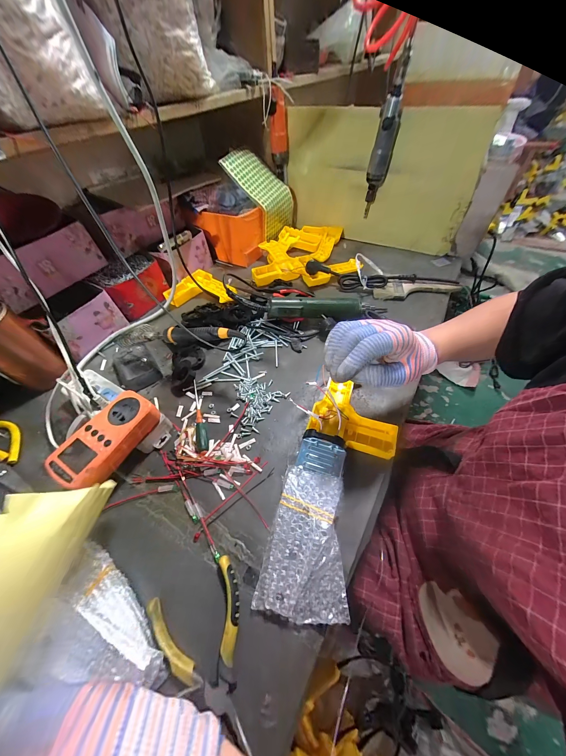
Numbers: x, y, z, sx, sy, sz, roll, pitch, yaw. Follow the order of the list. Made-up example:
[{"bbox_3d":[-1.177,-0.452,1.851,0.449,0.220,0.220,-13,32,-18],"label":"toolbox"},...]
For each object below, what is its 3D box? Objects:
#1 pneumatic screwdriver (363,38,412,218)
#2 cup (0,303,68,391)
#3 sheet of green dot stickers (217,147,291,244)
[{"bbox_3d":[0.222,-0.512,0.555,0.045,0.257,0.041,14,55,15],"label":"pneumatic screwdriver"},{"bbox_3d":[-0.447,-0.049,0.416,0.073,0.141,0.079,24,59,19],"label":"cup"},{"bbox_3d":[-0.059,-0.488,0.675,0.115,0.178,0.147,23,58,21],"label":"sheet of green dot stickers"}]

